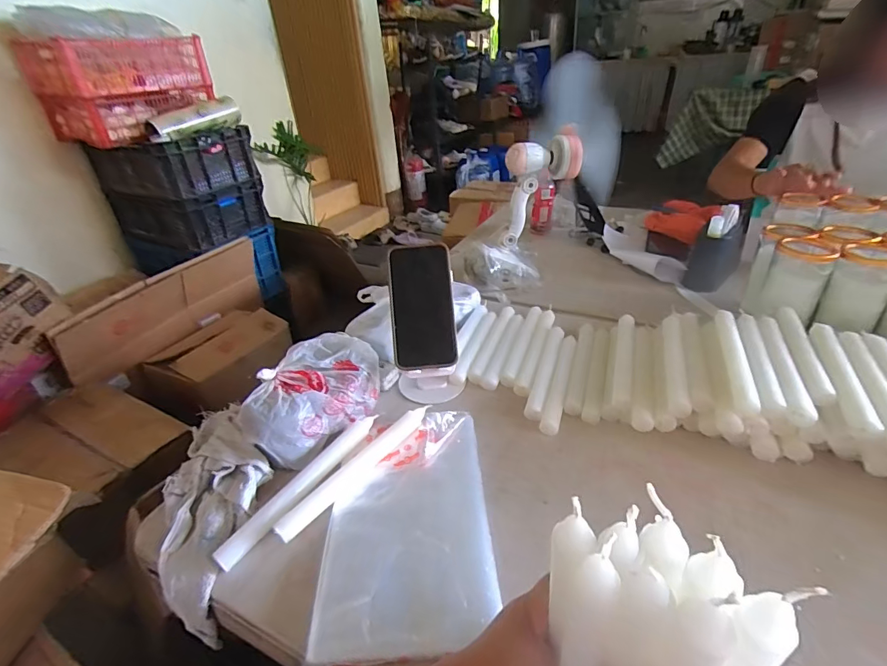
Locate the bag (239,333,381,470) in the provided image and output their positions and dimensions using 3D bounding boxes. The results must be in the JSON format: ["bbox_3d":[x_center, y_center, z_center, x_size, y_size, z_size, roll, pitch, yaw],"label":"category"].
[{"bbox_3d":[-0.162,0.076,0.550,0.108,0.070,0.175,17,40,30],"label":"bag"}]

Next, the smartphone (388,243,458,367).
[{"bbox_3d":[-0.026,-0.035,0.563,0.079,0.159,0.007,-5,-8,8],"label":"smartphone"}]

